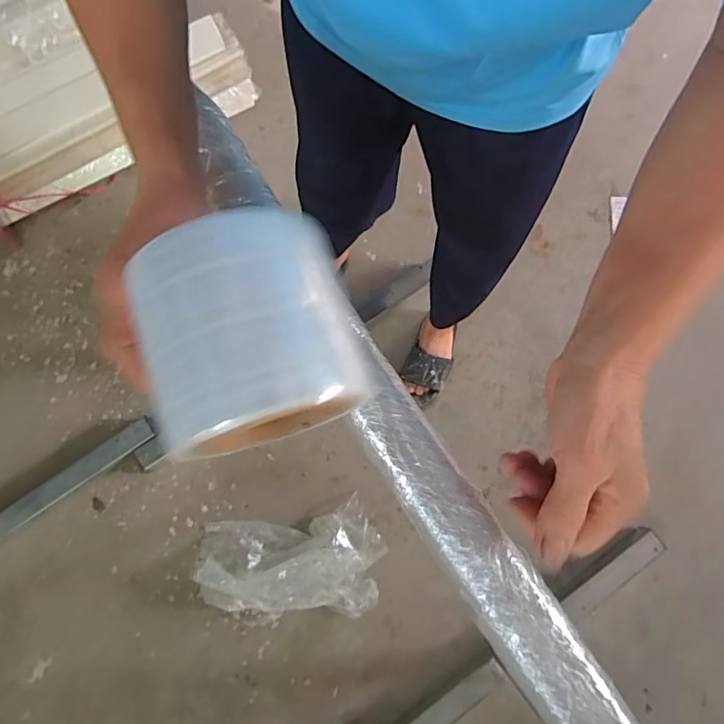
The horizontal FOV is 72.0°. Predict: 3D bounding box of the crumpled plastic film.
[{"bbox_3d":[-0.143,0.410,0.992,0.363,0.107,0.222,-13,76,-3],"label":"crumpled plastic film"}]

